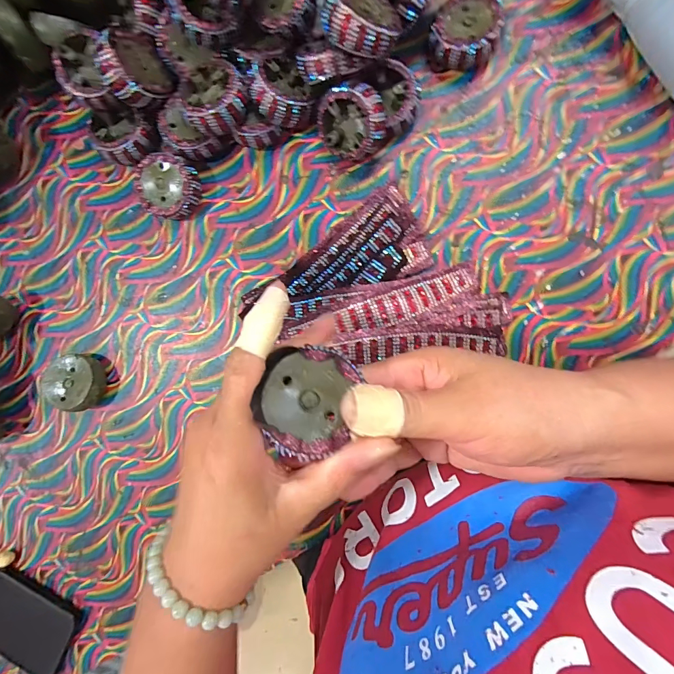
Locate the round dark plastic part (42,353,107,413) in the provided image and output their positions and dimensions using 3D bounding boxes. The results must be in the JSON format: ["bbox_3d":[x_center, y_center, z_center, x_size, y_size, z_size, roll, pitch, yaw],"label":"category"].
[{"bbox_3d":[-0.241,0.042,0.350,0.048,0.026,0.050,0,91,8],"label":"round dark plastic part"}]

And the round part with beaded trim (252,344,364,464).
[{"bbox_3d":[-0.015,0.031,0.185,0.044,0.018,0.051,8,79,-7],"label":"round part with beaded trim"}]

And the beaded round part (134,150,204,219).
[{"bbox_3d":[-0.148,-0.131,0.335,0.050,0.027,0.050,0,91,8],"label":"beaded round part"}]

